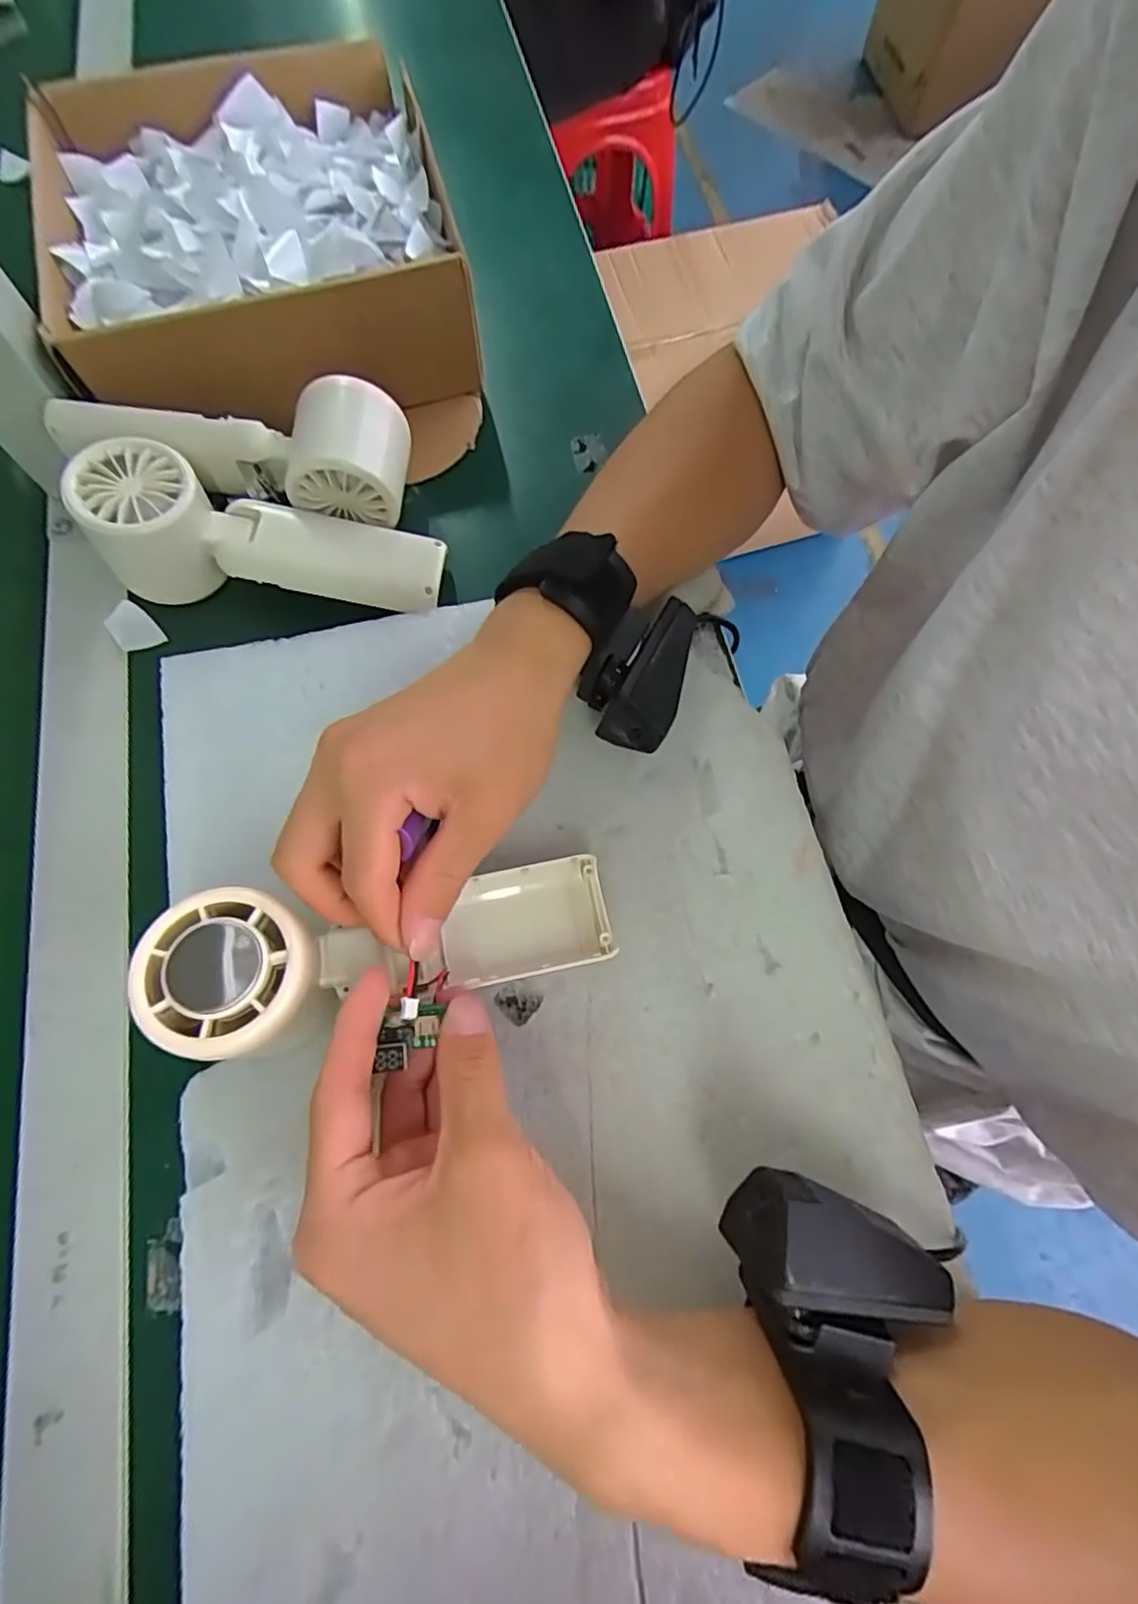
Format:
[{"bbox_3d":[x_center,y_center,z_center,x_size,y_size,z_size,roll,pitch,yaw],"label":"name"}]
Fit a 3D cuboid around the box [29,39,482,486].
[{"bbox_3d":[-0.179,-0.321,0.375,0.214,0.083,0.231,-14,72,-6],"label":"box"}]

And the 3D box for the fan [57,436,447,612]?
[{"bbox_3d":[-0.146,-0.124,0.318,0.161,0.051,0.052,7,69,-11],"label":"fan"}]

